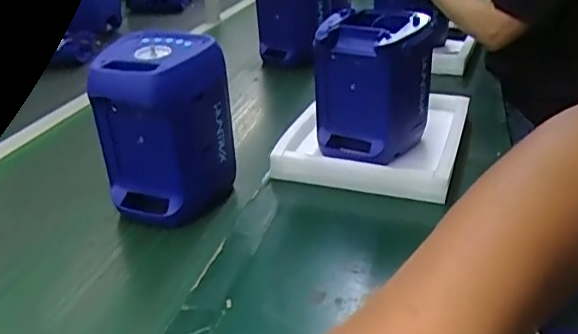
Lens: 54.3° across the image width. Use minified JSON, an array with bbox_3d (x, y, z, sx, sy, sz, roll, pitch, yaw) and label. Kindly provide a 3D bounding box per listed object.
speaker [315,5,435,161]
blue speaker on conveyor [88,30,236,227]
[{"bbox_3d":[0.147,-0.139,0.953,0.162,0.227,0.159,13,31,26],"label":"speaker"},{"bbox_3d":[-0.183,-0.058,0.853,0.158,0.242,0.132,8,29,18],"label":"blue speaker on conveyor"}]

